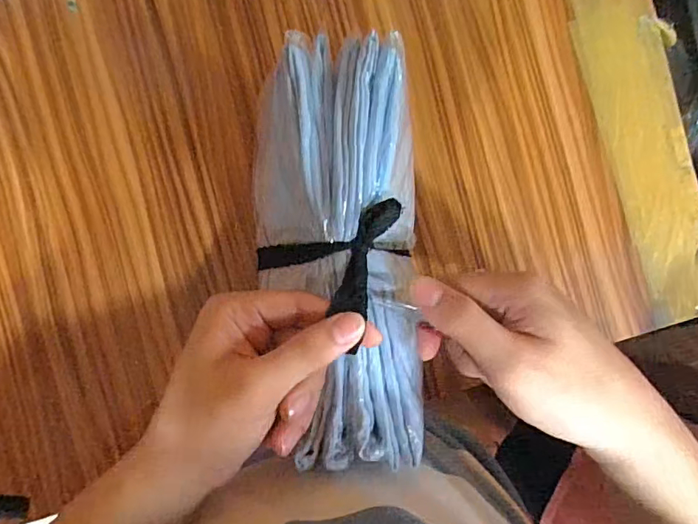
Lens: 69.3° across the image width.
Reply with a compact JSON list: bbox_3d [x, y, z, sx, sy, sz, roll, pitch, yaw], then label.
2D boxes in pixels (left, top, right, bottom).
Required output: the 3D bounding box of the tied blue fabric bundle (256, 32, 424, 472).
[{"bbox_3d":[0.000,-0.006,0.311,0.102,0.069,0.242,-6,87,-9],"label":"tied blue fabric bundle"}]

